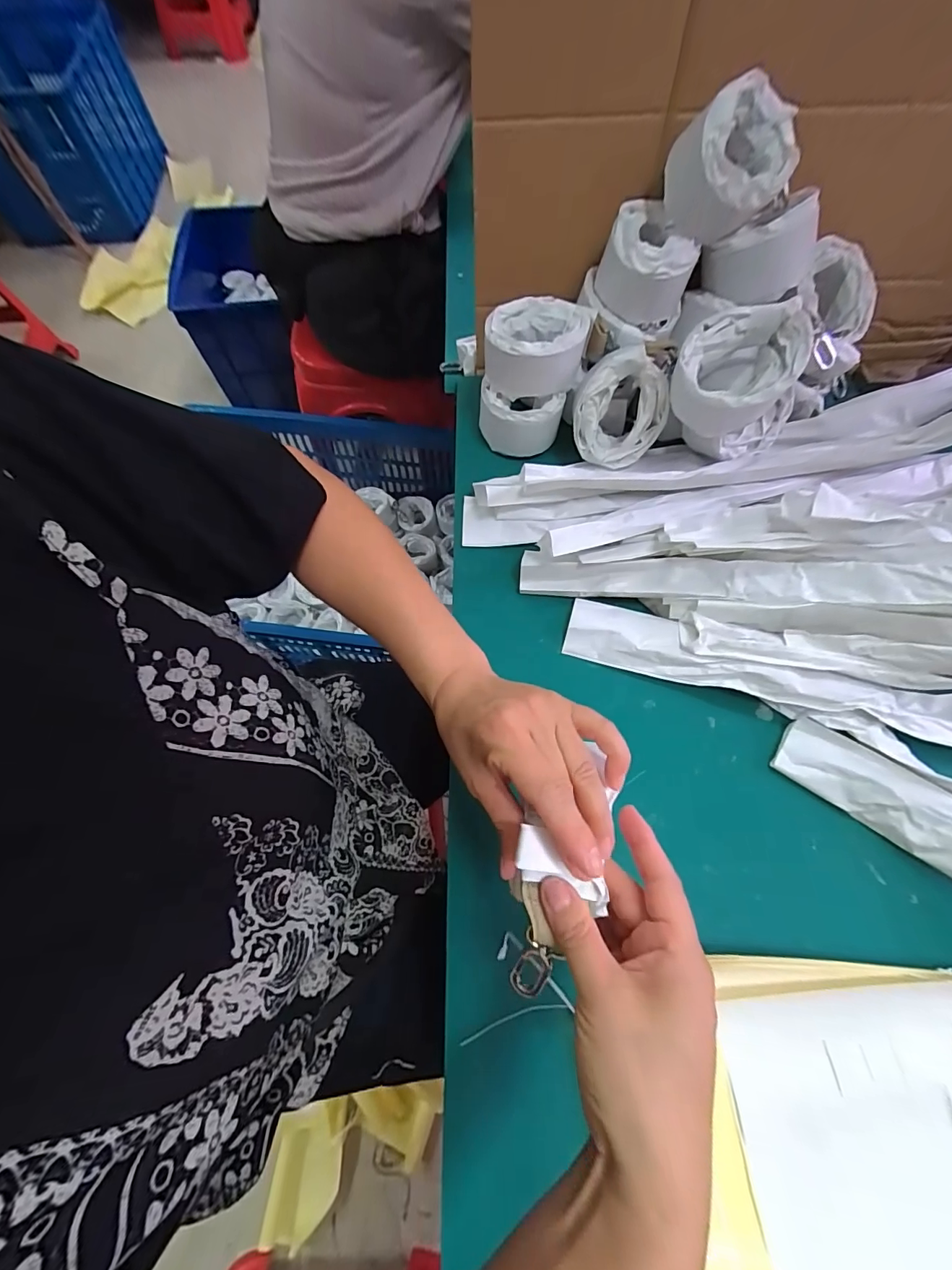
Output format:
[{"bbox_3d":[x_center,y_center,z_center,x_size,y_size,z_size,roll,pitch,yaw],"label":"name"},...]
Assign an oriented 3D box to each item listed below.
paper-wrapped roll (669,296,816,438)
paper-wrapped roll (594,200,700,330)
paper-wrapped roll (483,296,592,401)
[{"bbox_3d":[0.221,-0.227,0.385,0.097,0.062,0.097,0,88,10],"label":"paper-wrapped roll"},{"bbox_3d":[0.154,-0.333,0.409,0.077,0.063,0.079,0,69,0],"label":"paper-wrapped roll"},{"bbox_3d":[0.058,-0.281,0.438,0.092,0.050,0.090,0,69,0],"label":"paper-wrapped roll"}]

